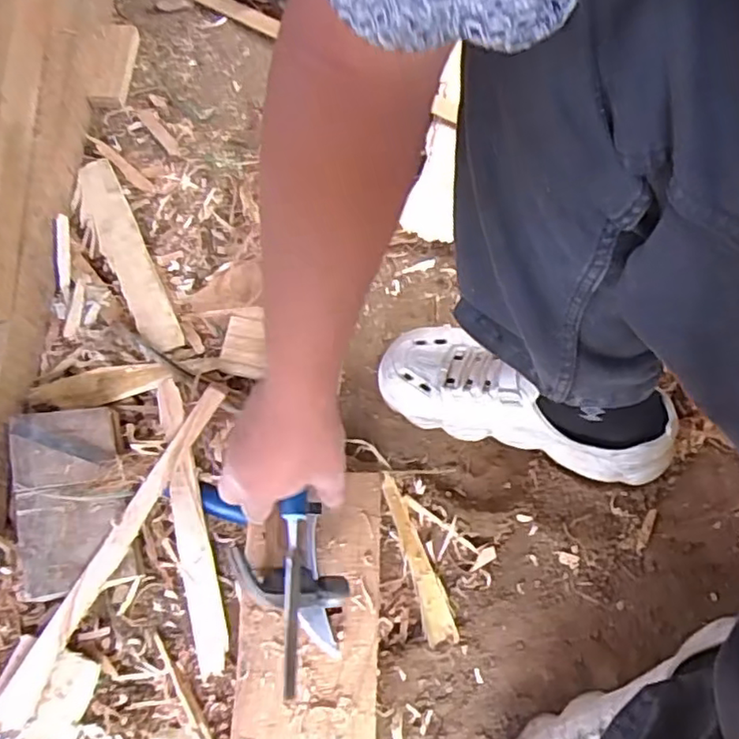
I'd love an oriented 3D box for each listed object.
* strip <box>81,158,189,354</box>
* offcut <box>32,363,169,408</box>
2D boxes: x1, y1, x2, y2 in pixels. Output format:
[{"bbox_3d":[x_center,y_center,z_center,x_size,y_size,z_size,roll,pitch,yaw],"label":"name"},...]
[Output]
[{"bbox_3d":[-0.271,-0.133,0.693,0.046,0.014,0.267,-24,70,-13],"label":"strip"},{"bbox_3d":[-0.271,0.016,0.628,0.132,0.009,0.037,-14,68,-9],"label":"offcut"}]

